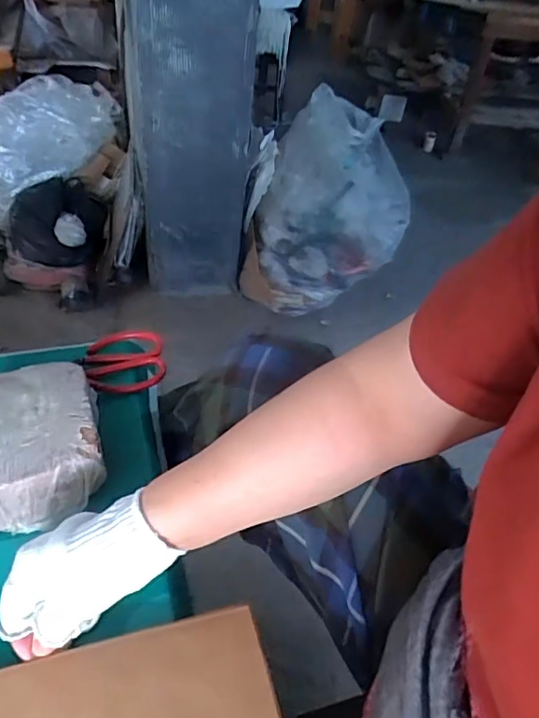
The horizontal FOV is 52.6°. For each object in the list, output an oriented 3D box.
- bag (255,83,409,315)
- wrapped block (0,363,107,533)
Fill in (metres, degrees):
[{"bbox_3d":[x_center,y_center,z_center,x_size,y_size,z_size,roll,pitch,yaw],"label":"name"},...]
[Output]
[{"bbox_3d":[0.176,-0.415,1.566,0.422,0.473,0.325,12,44,4],"label":"bag"},{"bbox_3d":[-0.213,0.070,0.489,0.116,0.053,0.149,-9,46,-18],"label":"wrapped block"}]

